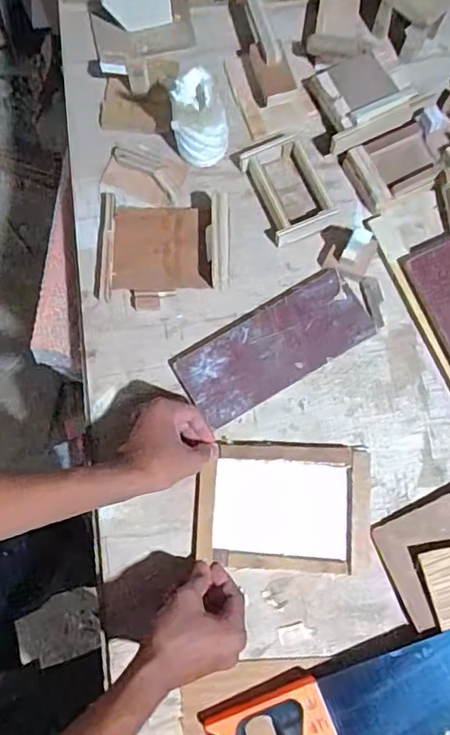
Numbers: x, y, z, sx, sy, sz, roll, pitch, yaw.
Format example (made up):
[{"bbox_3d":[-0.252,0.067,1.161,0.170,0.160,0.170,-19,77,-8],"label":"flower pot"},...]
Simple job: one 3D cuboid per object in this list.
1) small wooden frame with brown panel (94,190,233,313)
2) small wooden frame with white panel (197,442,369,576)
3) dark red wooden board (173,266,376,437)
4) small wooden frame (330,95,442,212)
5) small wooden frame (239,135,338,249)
[{"bbox_3d":[-0.075,-0.140,0.641,0.163,0.042,0.137,-1,79,7],"label":"small wooden frame with brown panel"},{"bbox_3d":[0.062,0.153,0.601,0.182,0.024,0.128,3,74,2],"label":"small wooden frame with white panel"},{"bbox_3d":[0.053,-0.023,0.622,0.213,0.021,0.094,-30,78,-5],"label":"dark red wooden board"},{"bbox_3d":[0.202,-0.253,0.647,0.116,0.033,0.095,-29,78,-5],"label":"small wooden frame"},{"bbox_3d":[0.073,-0.215,0.651,0.073,0.024,0.126,-21,78,-3],"label":"small wooden frame"}]

